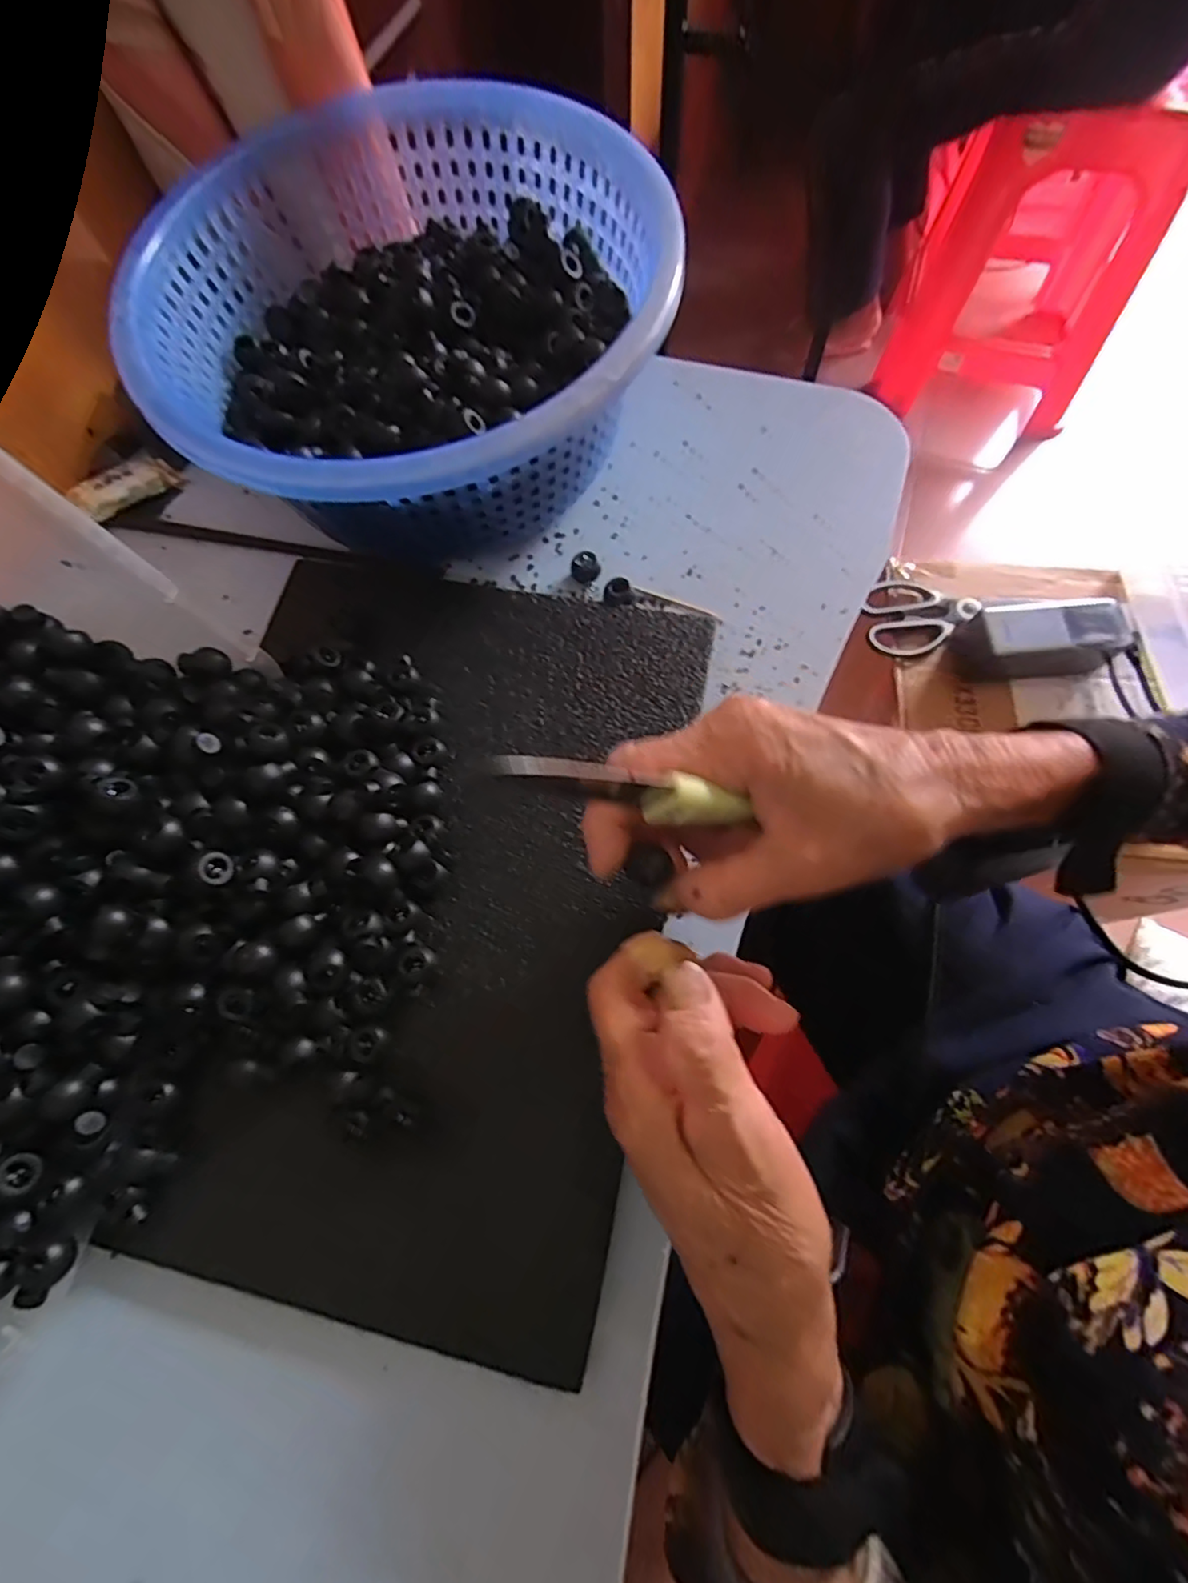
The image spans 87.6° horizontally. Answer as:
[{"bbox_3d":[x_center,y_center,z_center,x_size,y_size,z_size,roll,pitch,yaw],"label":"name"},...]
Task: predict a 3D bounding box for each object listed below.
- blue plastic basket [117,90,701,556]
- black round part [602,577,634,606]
[{"bbox_3d":[-0.098,-0.241,0.338,0.255,0.103,0.264,12,71,5],"label":"blue plastic basket"},{"bbox_3d":[0.013,-0.110,0.341,0.016,0.006,0.014,-10,70,-3],"label":"black round part"}]

